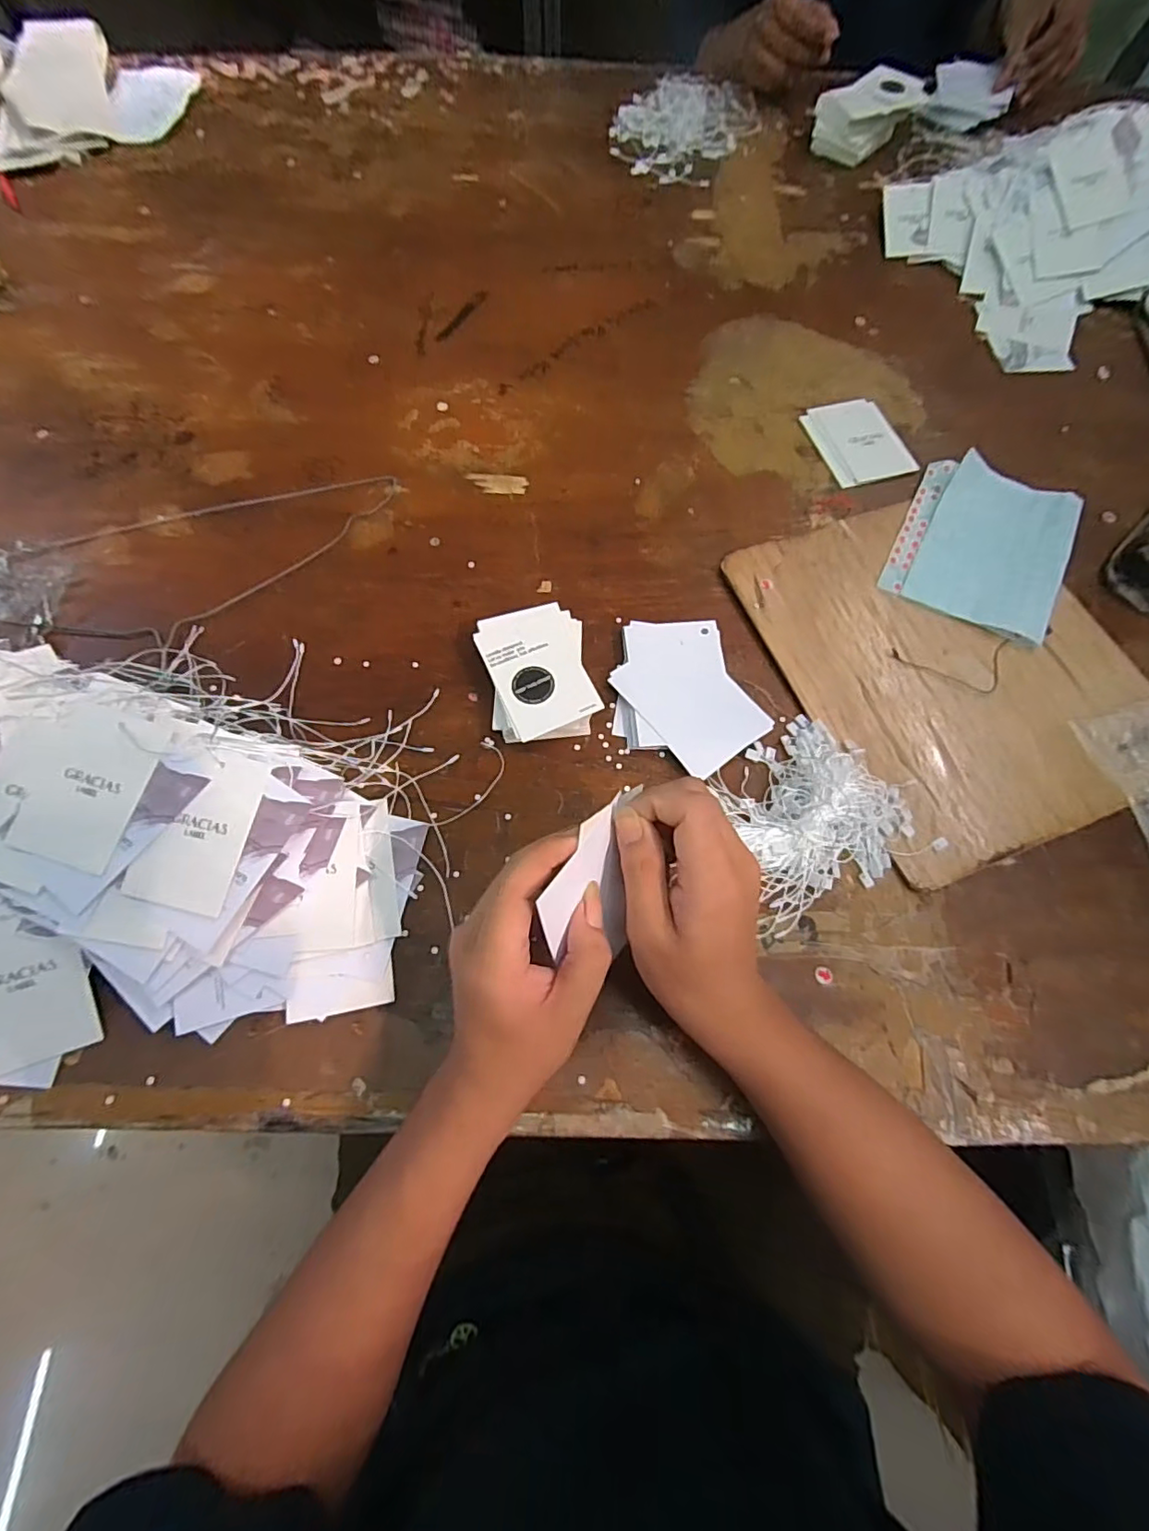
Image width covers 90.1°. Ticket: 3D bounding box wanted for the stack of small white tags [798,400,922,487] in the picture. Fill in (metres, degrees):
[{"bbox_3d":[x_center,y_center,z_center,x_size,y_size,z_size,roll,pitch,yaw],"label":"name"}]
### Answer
[{"bbox_3d":[0.255,-0.291,0.514,0.075,0.004,0.093,-15,70,-5],"label":"stack of small white tags"}]

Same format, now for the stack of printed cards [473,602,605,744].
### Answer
[{"bbox_3d":[-0.027,-0.065,0.416,0.073,0.028,0.103,-12,70,-4],"label":"stack of printed cards"}]

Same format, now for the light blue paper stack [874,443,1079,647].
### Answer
[{"bbox_3d":[0.333,-0.180,0.465,0.123,0.008,0.156,26,72,10],"label":"light blue paper stack"}]

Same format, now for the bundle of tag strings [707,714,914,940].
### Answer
[{"bbox_3d":[0.154,0.031,0.380,0.119,0.020,0.113,-25,72,-8],"label":"bundle of tag strings"}]

